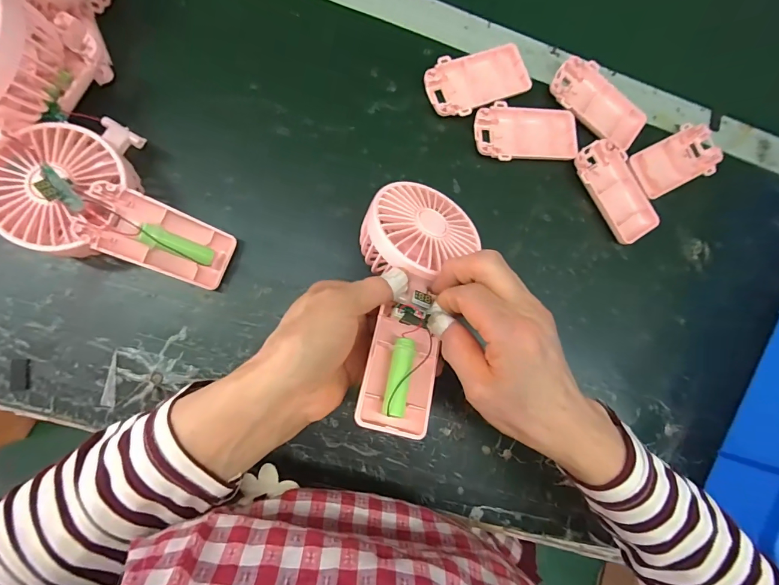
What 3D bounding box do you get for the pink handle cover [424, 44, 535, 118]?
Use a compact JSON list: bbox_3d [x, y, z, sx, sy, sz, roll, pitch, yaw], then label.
[{"bbox_3d":[0.080,-0.190,0.349,0.096,0.015,0.051,-18,87,-9],"label":"pink handle cover"}]

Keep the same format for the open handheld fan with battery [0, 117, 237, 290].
[{"bbox_3d":[-0.193,-0.066,0.275,0.156,0.062,0.102,20,82,-6],"label":"open handheld fan with battery"}]

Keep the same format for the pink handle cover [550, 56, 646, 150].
[{"bbox_3d":[0.197,-0.179,0.361,0.094,0.012,0.053,40,81,-3],"label":"pink handle cover"}]

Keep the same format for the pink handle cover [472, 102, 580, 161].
[{"bbox_3d":[0.124,-0.144,0.348,0.096,0.011,0.049,-5,86,-8],"label":"pink handle cover"}]

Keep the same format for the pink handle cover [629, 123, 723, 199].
[{"bbox_3d":[0.279,-0.129,0.373,0.096,0.013,0.050,-29,89,-9],"label":"pink handle cover"}]

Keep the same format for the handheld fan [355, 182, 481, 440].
[{"bbox_3d":[0.017,0.002,0.264,0.081,0.034,0.180,11,68,-7],"label":"handheld fan"}]

